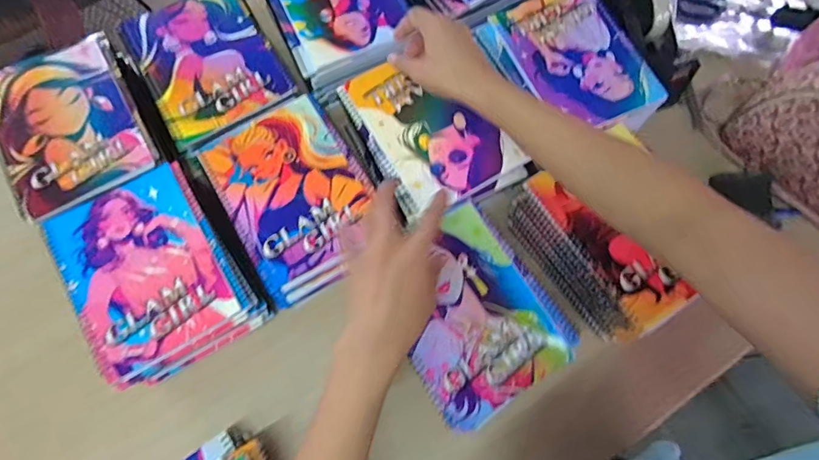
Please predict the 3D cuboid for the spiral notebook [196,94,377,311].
[{"bbox_3d":[-0.128,-0.042,0.528,0.155,0.013,0.217,-28,75,-9],"label":"spiral notebook"}]

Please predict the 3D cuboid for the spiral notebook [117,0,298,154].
[{"bbox_3d":[-0.254,-0.215,0.579,0.155,0.009,0.202,-30,75,-9],"label":"spiral notebook"}]

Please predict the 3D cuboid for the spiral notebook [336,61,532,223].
[{"bbox_3d":[0.022,-0.123,0.554,0.143,0.022,0.194,-28,75,-9],"label":"spiral notebook"}]

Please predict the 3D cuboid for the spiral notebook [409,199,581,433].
[{"bbox_3d":[0.064,0.085,0.487,0.158,0.011,0.193,-32,76,-10],"label":"spiral notebook"}]

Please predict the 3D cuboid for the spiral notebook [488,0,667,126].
[{"bbox_3d":[0.207,-0.219,0.577,0.139,0.007,0.191,-23,74,-8],"label":"spiral notebook"}]

